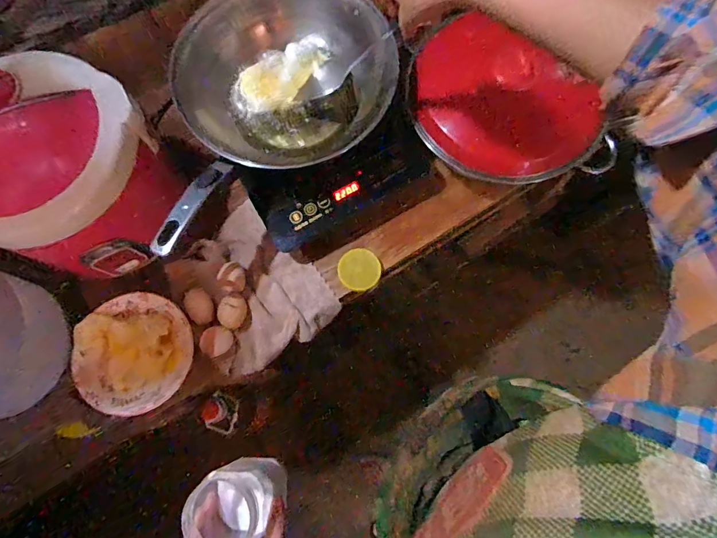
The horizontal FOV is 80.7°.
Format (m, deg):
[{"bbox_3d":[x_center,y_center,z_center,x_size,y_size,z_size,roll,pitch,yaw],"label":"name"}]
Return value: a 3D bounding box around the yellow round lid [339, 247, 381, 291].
[{"bbox_3d":[0.002,0.001,0.683,0.067,0.004,0.067,-1,93,-10],"label":"yellow round lid"}]

